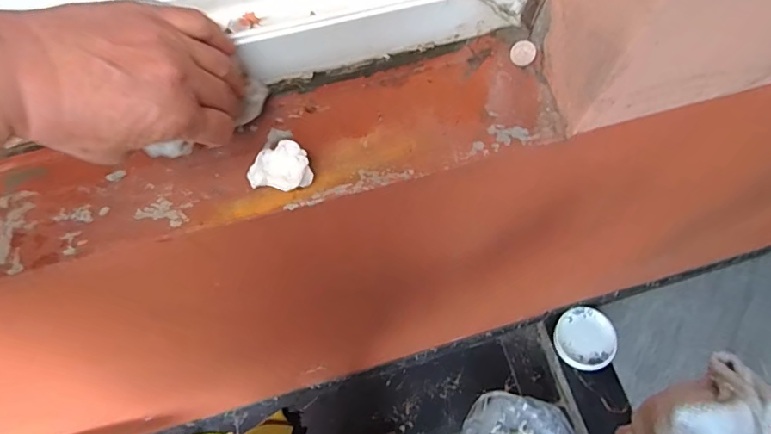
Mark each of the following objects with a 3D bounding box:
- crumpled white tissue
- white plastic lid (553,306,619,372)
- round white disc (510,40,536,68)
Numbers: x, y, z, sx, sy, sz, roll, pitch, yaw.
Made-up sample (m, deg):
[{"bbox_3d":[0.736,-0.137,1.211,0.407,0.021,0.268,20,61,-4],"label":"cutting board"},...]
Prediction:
[{"bbox_3d":[-0.075,-0.034,0.344,0.044,0.025,0.029,-10,68,-5],"label":"crumpled white tissue"},{"bbox_3d":[0.563,0.343,1.383,0.159,0.025,0.167,-3,76,14],"label":"white plastic lid"},{"bbox_3d":[0.110,-0.130,0.389,0.019,0.005,0.019,2,94,26],"label":"round white disc"}]

